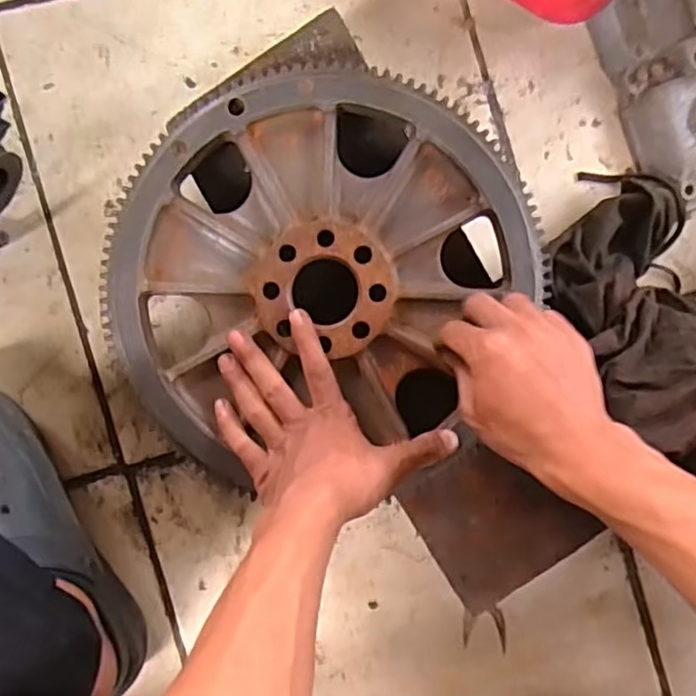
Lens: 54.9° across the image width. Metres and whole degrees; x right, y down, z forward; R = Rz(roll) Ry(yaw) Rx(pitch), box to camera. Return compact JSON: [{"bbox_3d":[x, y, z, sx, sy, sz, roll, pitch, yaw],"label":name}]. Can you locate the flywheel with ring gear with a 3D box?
[{"bbox_3d":[-0.021,-0.061,0.489,0.304,0.066,0.277,-10,92,-9],"label":"flywheel with ring gear"}]

